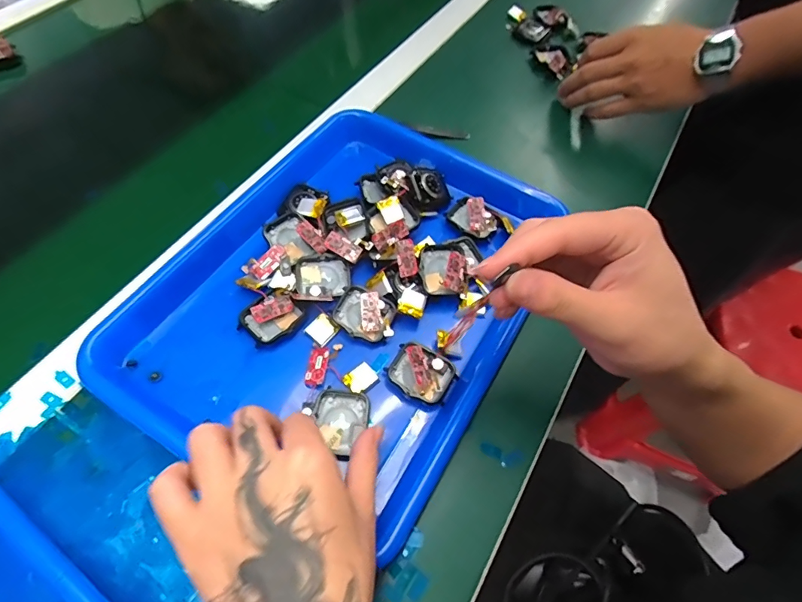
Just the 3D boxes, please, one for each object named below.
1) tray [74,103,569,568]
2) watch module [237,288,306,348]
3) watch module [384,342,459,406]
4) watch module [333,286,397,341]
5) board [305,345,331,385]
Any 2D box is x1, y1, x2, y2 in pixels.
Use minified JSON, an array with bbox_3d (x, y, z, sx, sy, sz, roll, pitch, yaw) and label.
[{"bbox_3d":[-0.040,-0.011,0.361,0.262,0.041,0.326,27,61,13],"label":"tray"},{"bbox_3d":[-0.098,0.013,0.340,0.036,0.010,0.044,40,66,18],"label":"watch module"},{"bbox_3d":[0.015,0.051,0.323,0.046,0.014,0.036,28,62,12],"label":"watch module"},{"bbox_3d":[-0.026,0.010,0.342,0.047,0.013,0.036,25,62,10],"label":"watch module"},{"bbox_3d":[-0.060,0.046,0.324,0.014,0.004,0.030,8,60,1],"label":"board"}]

